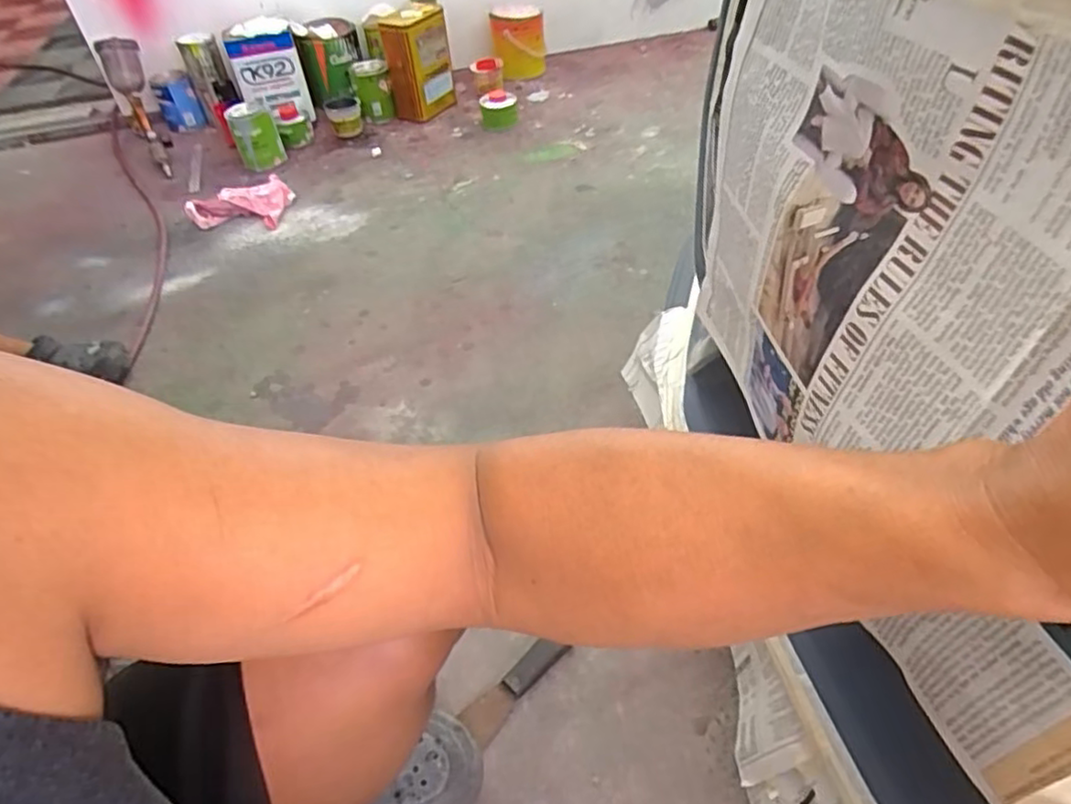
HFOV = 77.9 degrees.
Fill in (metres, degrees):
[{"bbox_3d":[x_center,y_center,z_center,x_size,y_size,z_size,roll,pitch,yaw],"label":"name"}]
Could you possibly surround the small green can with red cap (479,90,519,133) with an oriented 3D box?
[{"bbox_3d":[-0.093,-0.745,1.684,0.093,0.071,0.085,-3,46,3],"label":"small green can with red cap"}]

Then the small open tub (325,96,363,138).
[{"bbox_3d":[-0.484,-0.725,1.696,0.085,0.082,0.065,-16,47,-10],"label":"small open tub"}]

